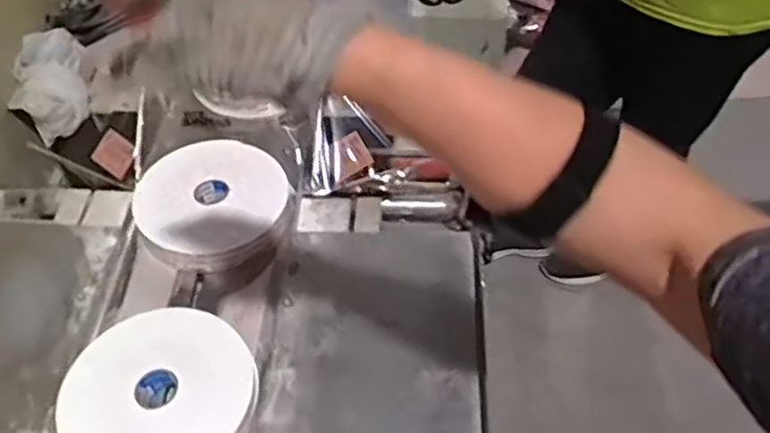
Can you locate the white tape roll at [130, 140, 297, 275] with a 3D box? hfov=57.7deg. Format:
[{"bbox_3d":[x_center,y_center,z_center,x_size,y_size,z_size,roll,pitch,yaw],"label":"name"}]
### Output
[{"bbox_3d":[-0.203,-0.013,0.839,0.176,0.040,0.179,-19,51,-15],"label":"white tape roll"}]

